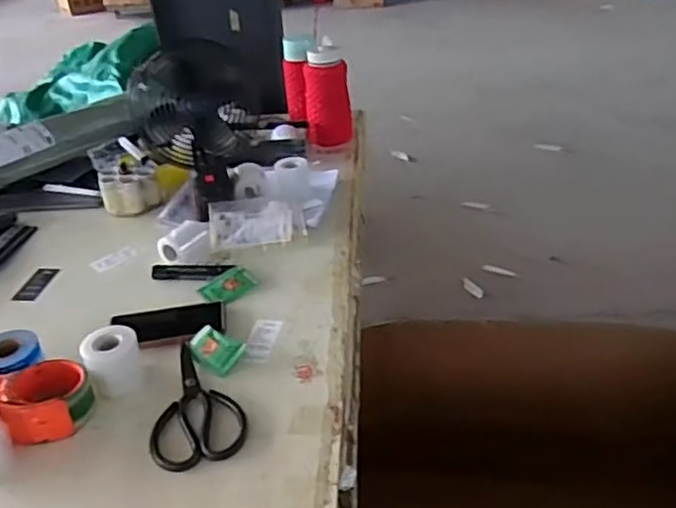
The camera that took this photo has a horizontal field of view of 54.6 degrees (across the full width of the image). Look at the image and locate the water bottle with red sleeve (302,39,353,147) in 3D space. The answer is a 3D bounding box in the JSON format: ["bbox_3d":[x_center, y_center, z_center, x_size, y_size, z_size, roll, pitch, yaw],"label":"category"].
[{"bbox_3d":[-0.025,-0.356,1.468,0.100,0.198,0.096,-10,33,-10],"label":"water bottle with red sleeve"}]

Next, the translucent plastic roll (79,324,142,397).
[{"bbox_3d":[-0.283,0.137,0.832,0.068,0.064,0.064,-19,35,-23],"label":"translucent plastic roll"}]

